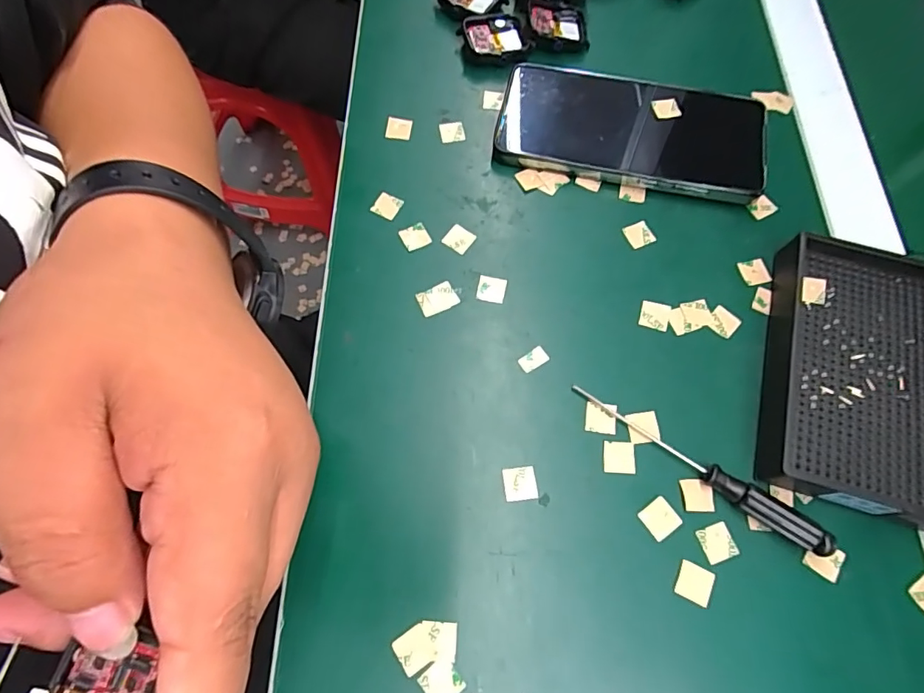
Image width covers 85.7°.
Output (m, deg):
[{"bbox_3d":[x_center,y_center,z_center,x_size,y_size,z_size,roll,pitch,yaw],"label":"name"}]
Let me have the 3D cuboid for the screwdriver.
[{"bbox_3d":[0.113,0.057,0.242,0.131,0.013,0.013,34,72,12],"label":"screwdriver"}]

